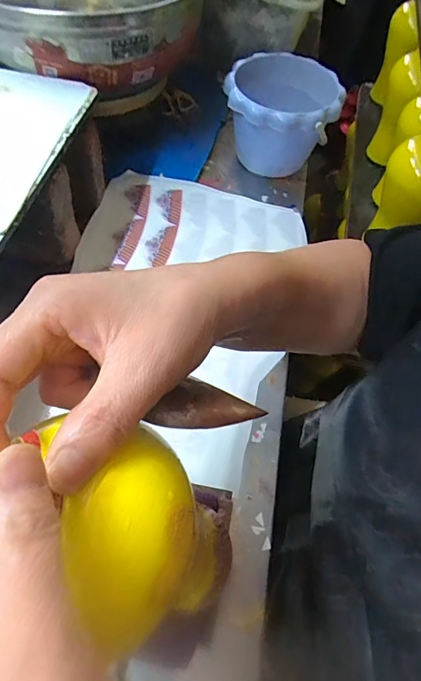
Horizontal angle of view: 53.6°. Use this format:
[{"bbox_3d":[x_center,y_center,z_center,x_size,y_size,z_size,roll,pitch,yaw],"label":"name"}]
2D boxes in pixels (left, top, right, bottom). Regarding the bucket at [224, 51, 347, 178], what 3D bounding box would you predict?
[{"bbox_3d":[0.103,-0.330,0.625,0.155,0.124,0.169,4,58,-7],"label":"bucket"}]

